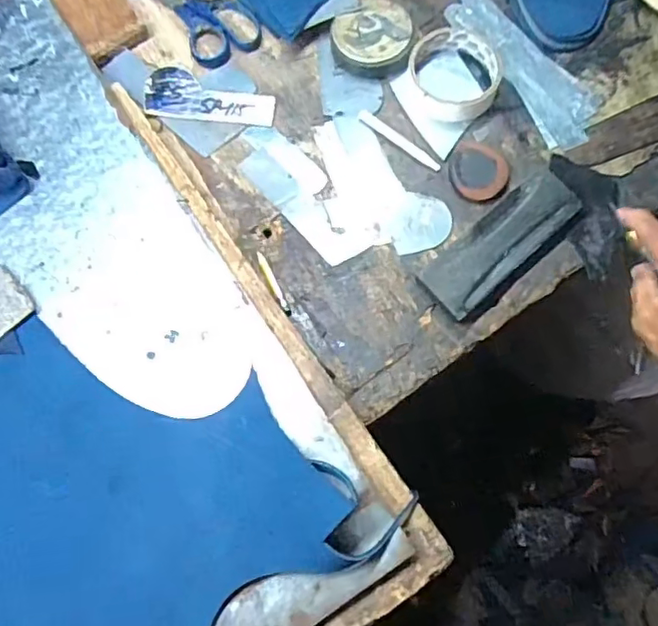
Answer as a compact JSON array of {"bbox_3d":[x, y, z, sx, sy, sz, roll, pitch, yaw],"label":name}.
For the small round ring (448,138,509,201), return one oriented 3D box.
[{"bbox_3d":[0.133,-0.127,0.523,0.051,0.010,0.055,0,76,1],"label":"small round ring"}]

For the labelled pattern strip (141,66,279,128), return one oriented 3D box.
[{"bbox_3d":[-0.113,-0.207,0.564,0.125,0.004,0.058,5,68,2],"label":"labelled pattern strip"}]

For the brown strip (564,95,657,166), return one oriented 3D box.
[{"bbox_3d":[0.287,-0.173,0.557,0.133,0.007,0.047,-21,65,-3],"label":"brown strip"}]

